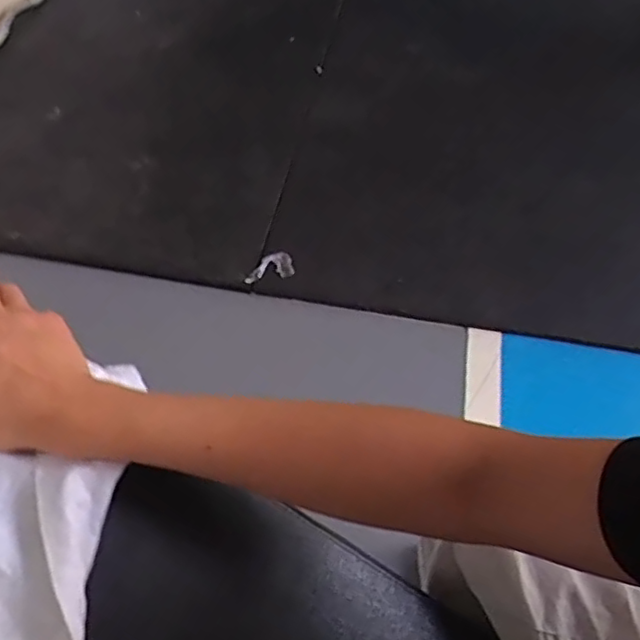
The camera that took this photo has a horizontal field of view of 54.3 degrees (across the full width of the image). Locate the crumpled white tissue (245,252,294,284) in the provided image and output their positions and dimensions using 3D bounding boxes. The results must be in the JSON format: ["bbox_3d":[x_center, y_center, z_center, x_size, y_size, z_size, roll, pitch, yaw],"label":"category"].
[{"bbox_3d":[-0.111,-0.113,1.357,0.103,0.049,0.055,-8,53,-9],"label":"crumpled white tissue"}]

